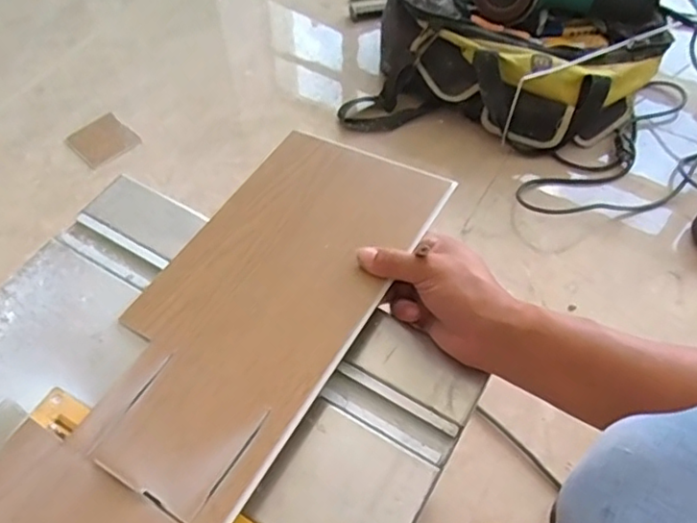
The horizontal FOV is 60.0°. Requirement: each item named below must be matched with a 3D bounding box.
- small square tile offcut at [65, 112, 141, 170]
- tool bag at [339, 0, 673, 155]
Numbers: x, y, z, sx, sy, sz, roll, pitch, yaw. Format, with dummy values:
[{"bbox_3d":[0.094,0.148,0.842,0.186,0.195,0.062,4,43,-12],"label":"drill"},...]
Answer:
[{"bbox_3d":[-0.402,-0.198,0.986,0.088,0.009,0.092,-39,65,-22],"label":"small square tile offcut"},{"bbox_3d":[0.262,-0.364,0.977,0.460,0.169,0.360,12,58,8],"label":"tool bag"}]

